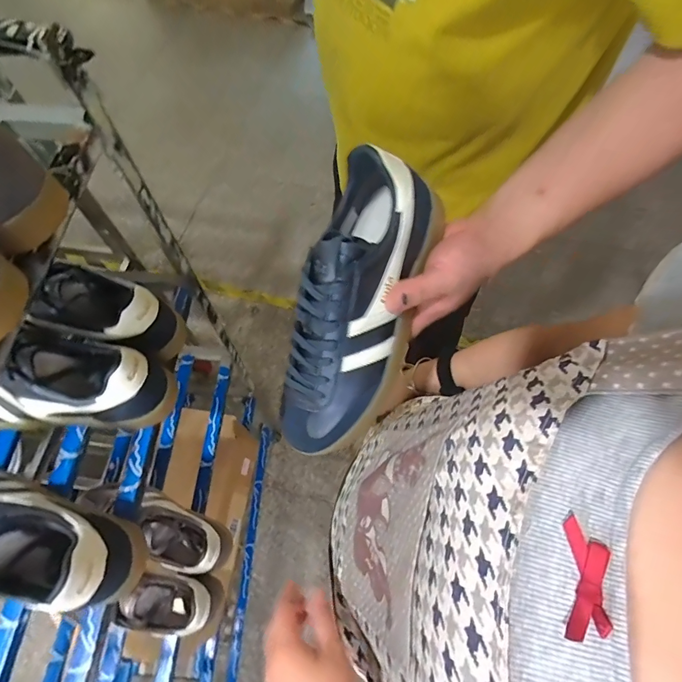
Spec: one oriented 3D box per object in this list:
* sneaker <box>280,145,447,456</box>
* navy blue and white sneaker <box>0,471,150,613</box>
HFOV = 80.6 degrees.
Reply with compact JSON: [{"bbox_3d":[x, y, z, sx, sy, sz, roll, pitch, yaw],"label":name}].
[{"bbox_3d":[0.014,-0.022,0.355,0.093,0.094,0.253,17,99,7],"label":"sneaker"},{"bbox_3d":[-0.317,0.181,0.383,0.242,0.092,0.082,17,65,7],"label":"navy blue and white sneaker"}]

